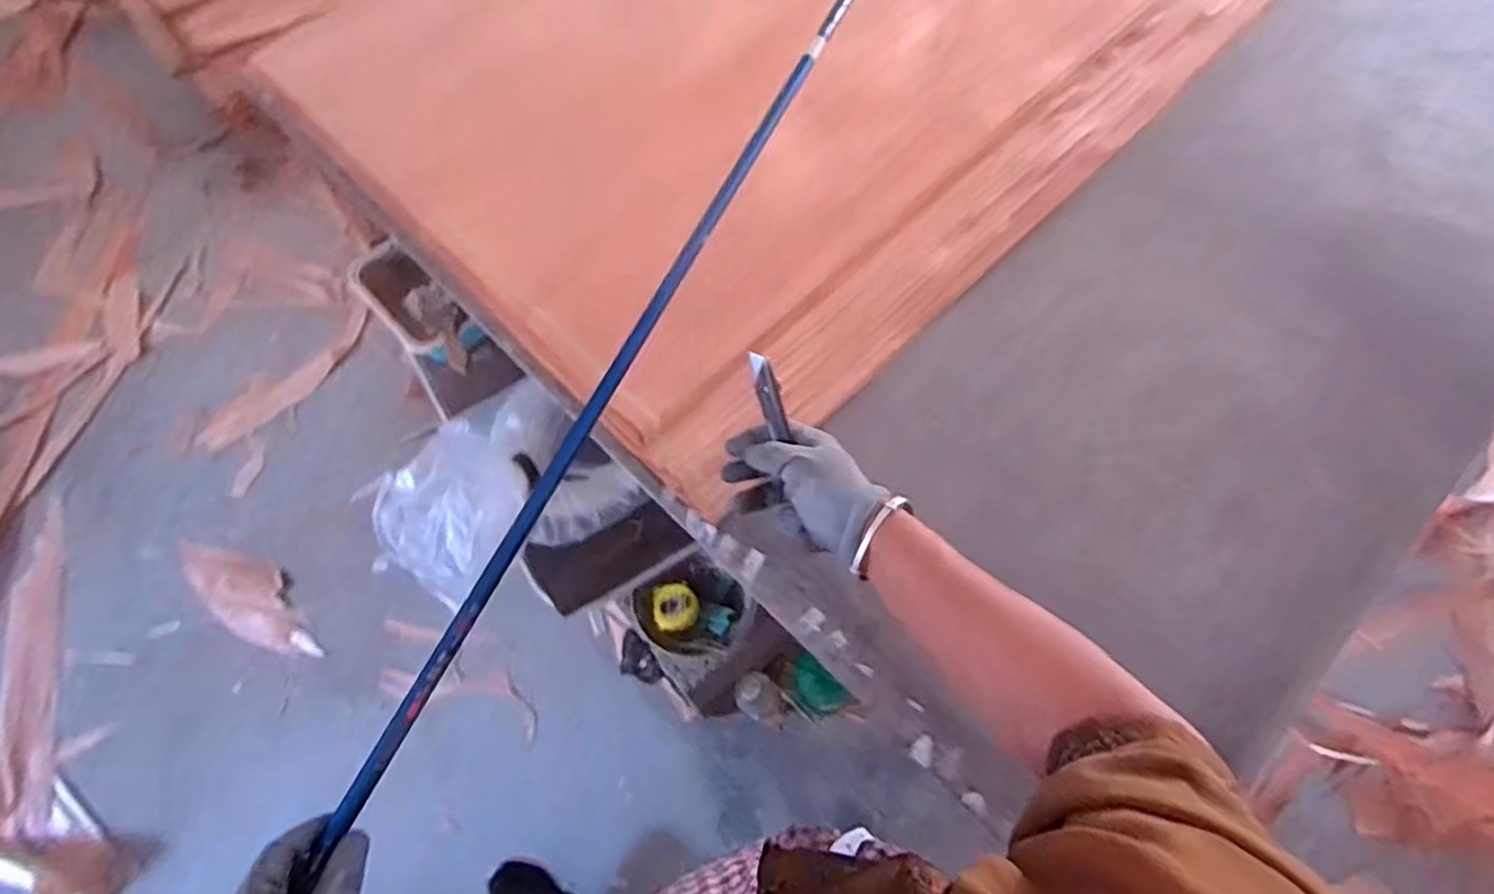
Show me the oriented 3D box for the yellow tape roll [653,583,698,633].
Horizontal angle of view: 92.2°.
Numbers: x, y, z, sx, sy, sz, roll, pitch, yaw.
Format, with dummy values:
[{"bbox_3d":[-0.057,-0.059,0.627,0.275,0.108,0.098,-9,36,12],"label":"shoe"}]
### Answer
[{"bbox_3d":[-0.097,0.220,0.981,0.060,0.019,0.062,-1,64,1],"label":"yellow tape roll"}]

